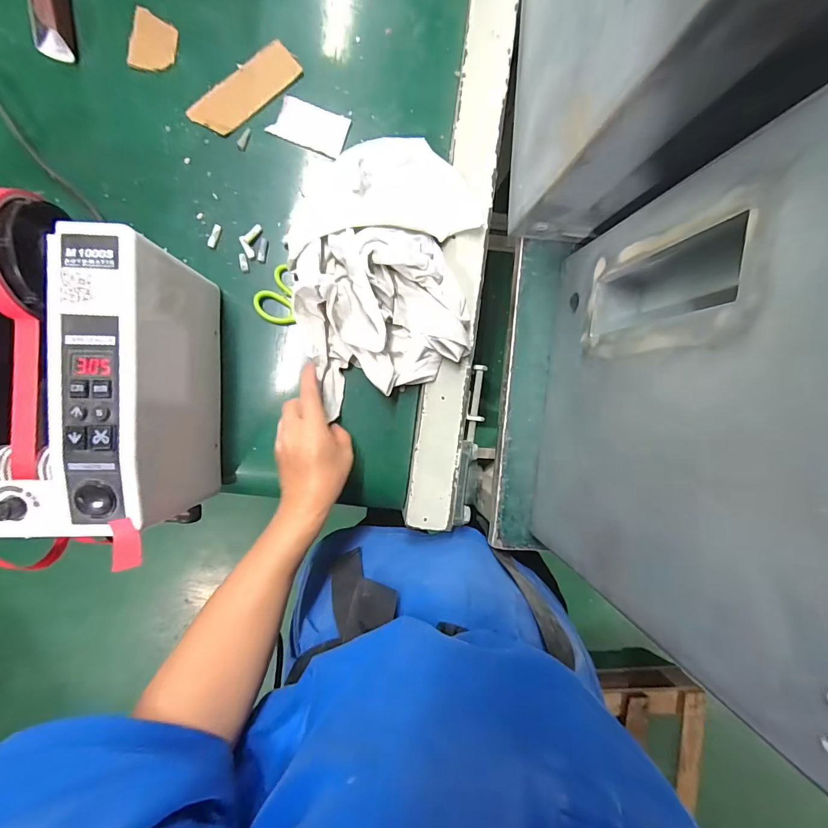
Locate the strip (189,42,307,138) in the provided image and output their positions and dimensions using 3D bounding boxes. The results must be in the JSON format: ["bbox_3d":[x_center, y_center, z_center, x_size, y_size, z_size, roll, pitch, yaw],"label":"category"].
[{"bbox_3d":[-0.166,-0.319,0.407,0.114,0.004,0.039,-41,95,-2],"label":"strip"}]

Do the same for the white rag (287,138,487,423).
[{"bbox_3d":[-0.025,-0.144,0.388,0.177,0.060,0.245,-3,93,-4],"label":"white rag"}]

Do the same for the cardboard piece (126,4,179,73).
[{"bbox_3d":[-0.250,-0.357,0.396,0.039,0.004,0.052,10,96,-14],"label":"cardboard piece"}]

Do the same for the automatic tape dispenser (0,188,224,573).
[{"bbox_3d":[-0.254,-0.029,0.334,0.136,0.157,0.237,1,93,-5],"label":"automatic tape dispenser"}]

